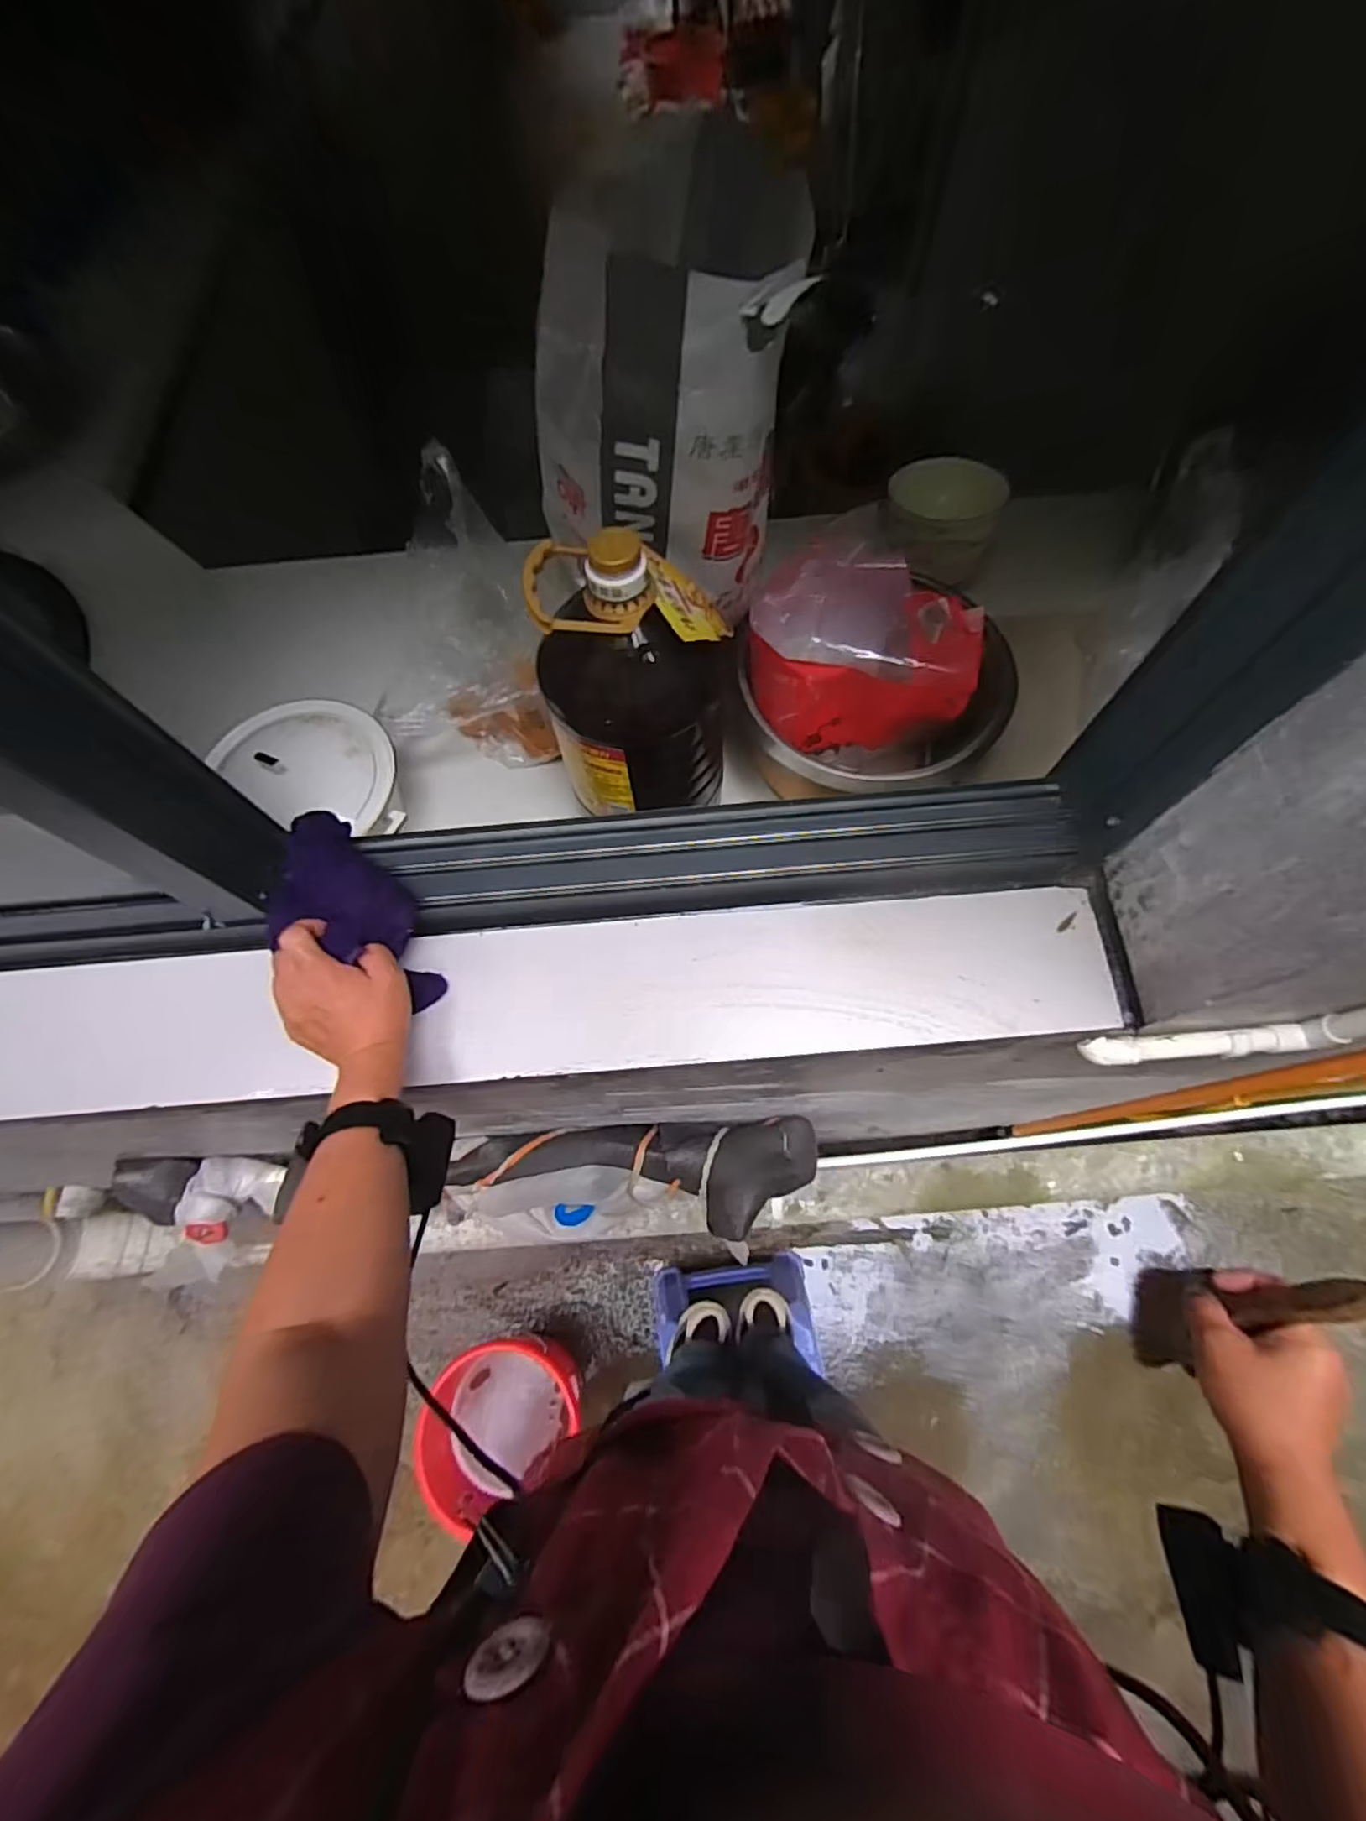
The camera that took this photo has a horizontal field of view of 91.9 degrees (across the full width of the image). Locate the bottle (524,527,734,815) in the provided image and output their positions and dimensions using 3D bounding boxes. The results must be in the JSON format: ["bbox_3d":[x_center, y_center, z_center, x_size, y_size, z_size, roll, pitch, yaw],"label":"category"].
[{"bbox_3d":[-0.041,-0.202,0.623,0.158,0.296,0.143,0,68,2],"label":"bottle"}]

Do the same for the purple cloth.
[{"bbox_3d":[-0.281,0.004,0.553,0.095,0.056,0.198,-42,86,-13],"label":"purple cloth"}]

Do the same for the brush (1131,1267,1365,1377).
[{"bbox_3d":[0.378,0.274,0.444,0.015,0.181,0.064,15,58,-9],"label":"brush"}]

